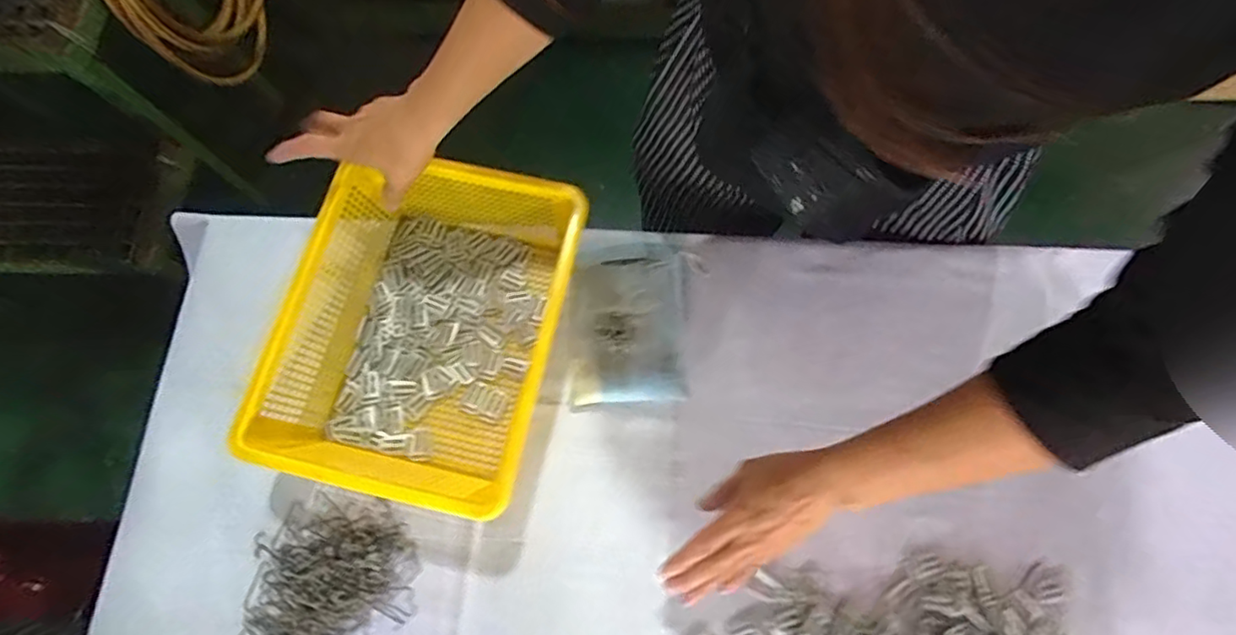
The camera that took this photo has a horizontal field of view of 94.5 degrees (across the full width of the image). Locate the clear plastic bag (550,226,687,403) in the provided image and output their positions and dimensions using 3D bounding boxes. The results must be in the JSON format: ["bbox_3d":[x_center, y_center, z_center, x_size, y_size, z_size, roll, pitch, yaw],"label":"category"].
[{"bbox_3d":[-0.001,-0.007,0.578,0.128,0.031,0.181,0,75,1],"label":"clear plastic bag"}]

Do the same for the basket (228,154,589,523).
[{"bbox_3d":[-0.182,0.007,0.553,0.251,0.111,0.300,13,76,4],"label":"basket"}]

